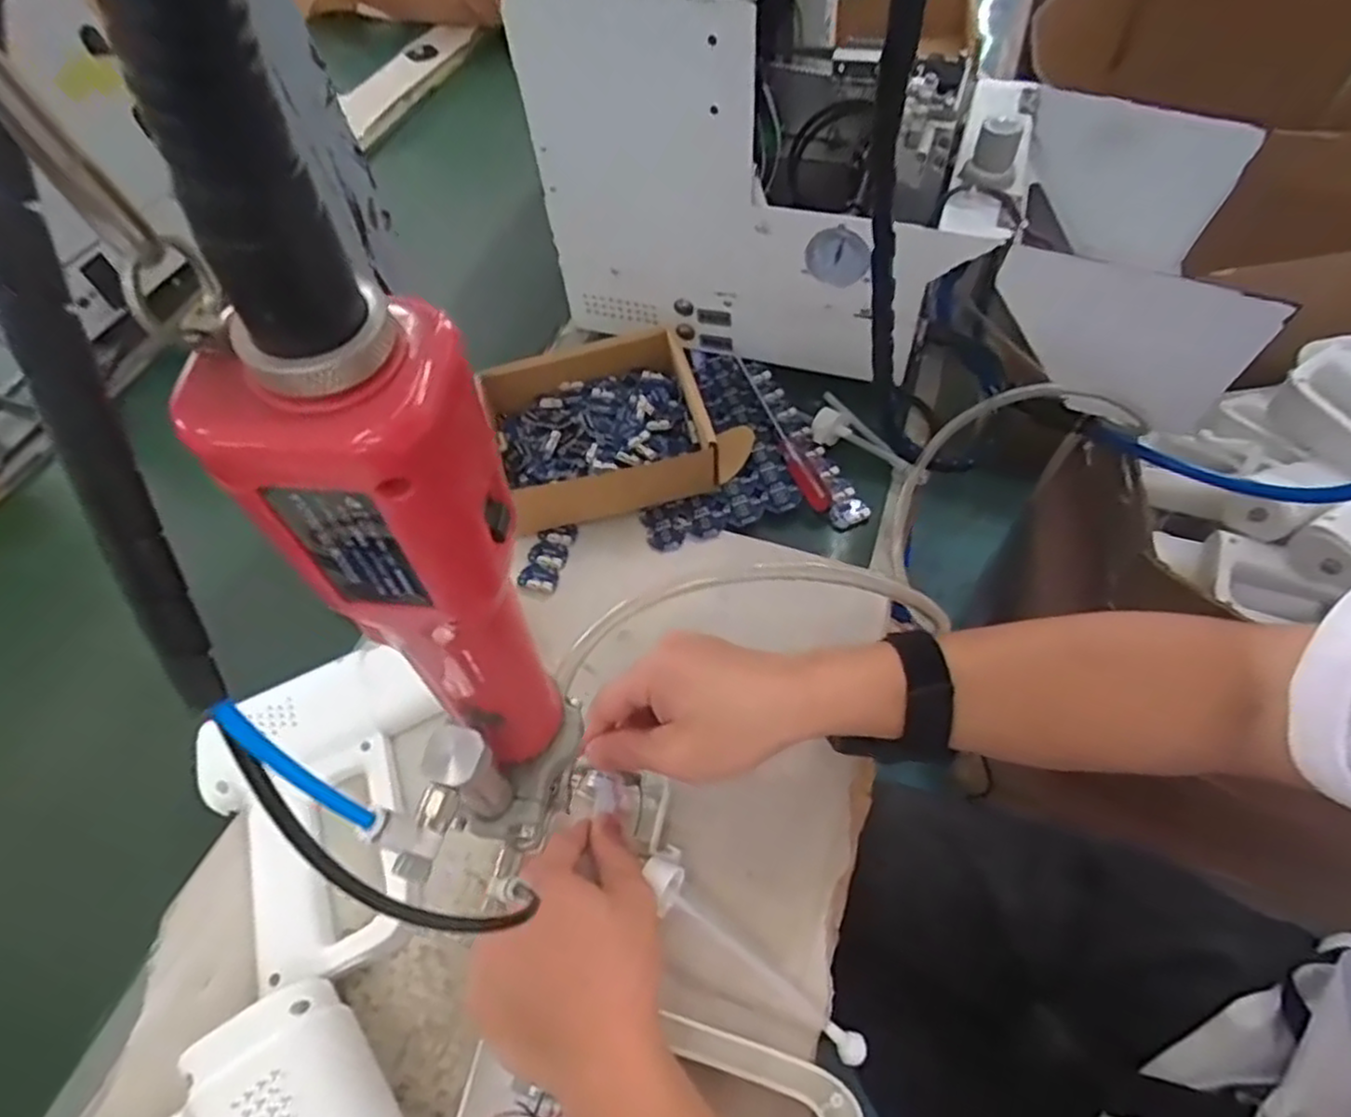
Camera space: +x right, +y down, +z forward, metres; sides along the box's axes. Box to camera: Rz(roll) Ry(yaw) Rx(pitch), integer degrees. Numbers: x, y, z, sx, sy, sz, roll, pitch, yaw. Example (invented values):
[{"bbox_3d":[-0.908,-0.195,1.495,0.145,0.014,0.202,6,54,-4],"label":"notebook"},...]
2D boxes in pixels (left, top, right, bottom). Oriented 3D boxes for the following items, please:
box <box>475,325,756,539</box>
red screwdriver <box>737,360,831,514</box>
[{"bbox_3d":[-0.049,-0.109,0.570,0.182,0.048,0.154,-17,57,-6],"label":"box"},{"bbox_3d":[0.078,-0.103,0.573,0.018,0.012,0.163,-21,57,-9],"label":"red screwdriver"}]

